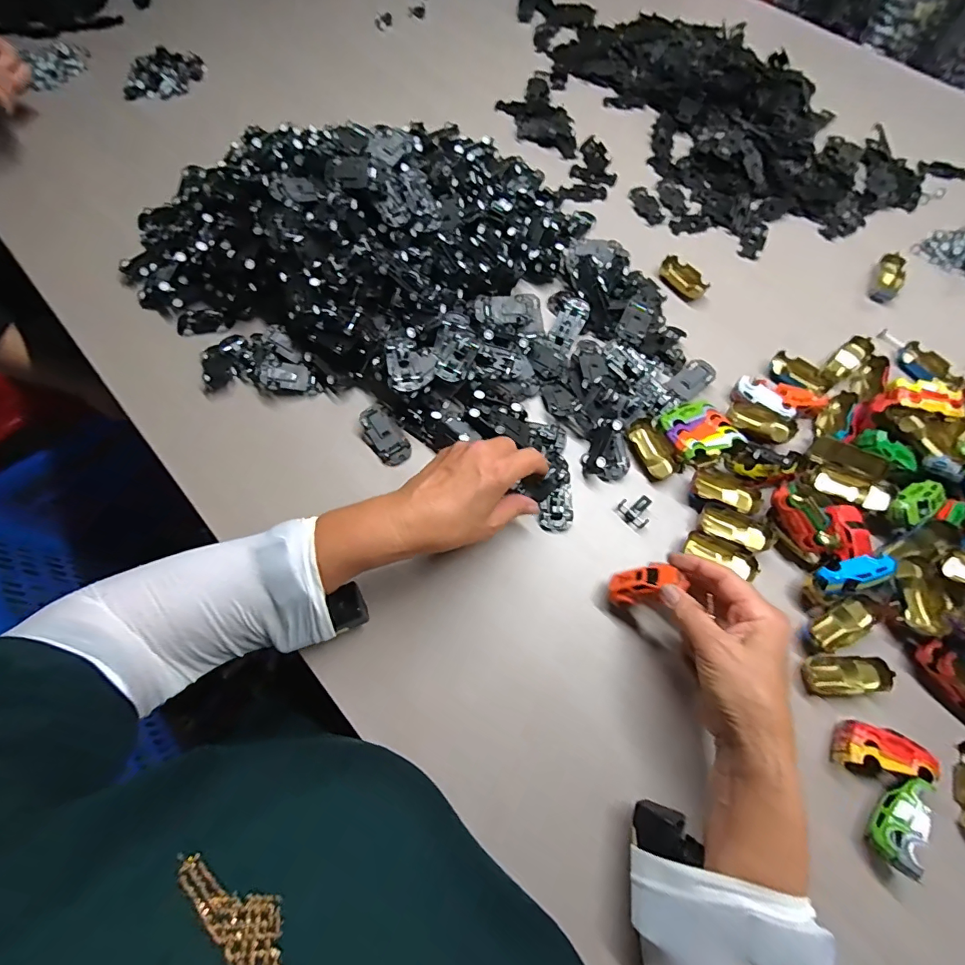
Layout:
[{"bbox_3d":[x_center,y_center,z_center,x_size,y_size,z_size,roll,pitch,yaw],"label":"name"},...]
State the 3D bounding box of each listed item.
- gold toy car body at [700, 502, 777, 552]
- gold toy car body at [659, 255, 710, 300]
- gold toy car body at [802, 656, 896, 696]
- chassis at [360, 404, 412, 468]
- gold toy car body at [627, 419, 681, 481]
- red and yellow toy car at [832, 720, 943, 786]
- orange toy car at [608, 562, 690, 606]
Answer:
[{"bbox_3d":[0.237,0.044,0.428,0.063,0.015,0.031,20,70,9],"label":"gold toy car body"},{"bbox_3d":[0.242,-0.247,0.546,0.061,0.017,0.027,42,75,16],"label":"gold toy car body"},{"bbox_3d":[0.305,0.162,0.380,0.065,0.015,0.029,-3,68,0],"label":"gold toy car body"},{"bbox_3d":[-0.101,-0.048,0.465,0.036,0.017,0.064,-31,71,-11],"label":"chassis"},{"bbox_3d":[0.171,-0.033,0.458,0.032,0.018,0.062,-27,70,-9],"label":"gold toy car body"},{"bbox_3d":[0.310,0.211,0.353,0.068,0.029,0.036,12,69,6],"label":"red and yellow toy car"},{"bbox_3d":[0.136,0.084,0.380,0.062,0.018,0.026,-24,67,23],"label":"orange toy car"}]

